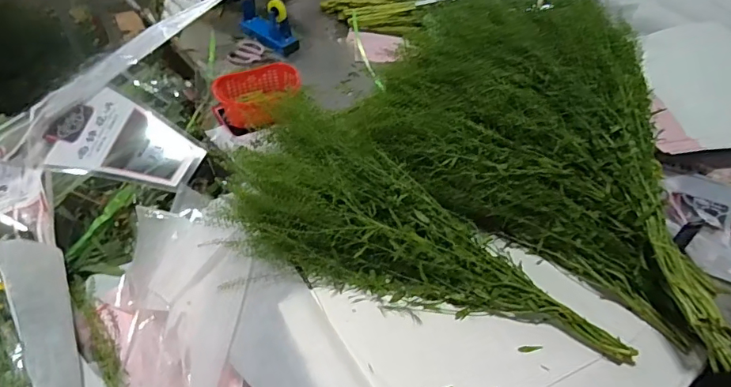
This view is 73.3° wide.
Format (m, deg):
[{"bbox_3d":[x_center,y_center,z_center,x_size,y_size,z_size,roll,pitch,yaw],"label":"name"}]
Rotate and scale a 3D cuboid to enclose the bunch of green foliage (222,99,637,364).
[{"bbox_3d":[0.101,0.092,0.886,0.731,0.169,0.258,27,50,5],"label":"bunch of green foliage"}]

